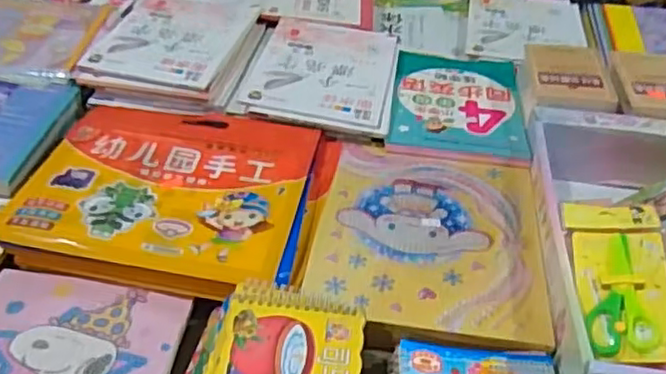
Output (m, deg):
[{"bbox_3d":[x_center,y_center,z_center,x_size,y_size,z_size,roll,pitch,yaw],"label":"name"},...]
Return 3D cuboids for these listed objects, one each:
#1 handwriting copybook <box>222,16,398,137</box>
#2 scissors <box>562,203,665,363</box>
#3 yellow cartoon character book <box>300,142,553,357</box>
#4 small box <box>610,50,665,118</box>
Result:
[{"bbox_3d":[-0.013,-0.169,0.942,0.201,0.009,0.256,8,40,4],"label":"handwriting copybook"},{"bbox_3d":[0.274,0.082,0.639,0.083,0.013,0.177,-2,47,15],"label":"scissors"},{"bbox_3d":[0.107,0.046,0.735,0.236,0.013,0.271,7,40,3],"label":"yellow cartoon character book"},{"bbox_3d":[0.440,-0.145,0.907,0.120,0.019,0.150,10,40,7],"label":"small box"}]

